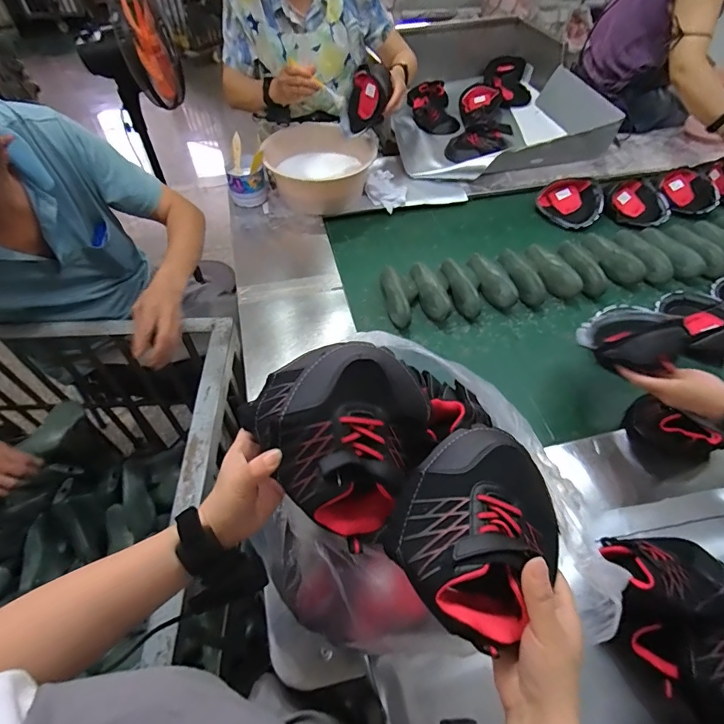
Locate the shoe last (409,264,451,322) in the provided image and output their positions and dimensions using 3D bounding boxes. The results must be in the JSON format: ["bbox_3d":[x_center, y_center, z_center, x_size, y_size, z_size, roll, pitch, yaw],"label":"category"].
[{"bbox_3d":[0.163,-0.163,1.005,0.067,0.063,0.176,-8,55,-7],"label":"shoe last"}]

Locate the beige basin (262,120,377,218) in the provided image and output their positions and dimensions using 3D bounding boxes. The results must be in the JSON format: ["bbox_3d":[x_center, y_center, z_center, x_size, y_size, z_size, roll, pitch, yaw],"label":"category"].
[{"bbox_3d":[-0.118,-0.557,1.225,0.312,0.124,0.283,-3,54,-3],"label":"beige basin"}]

